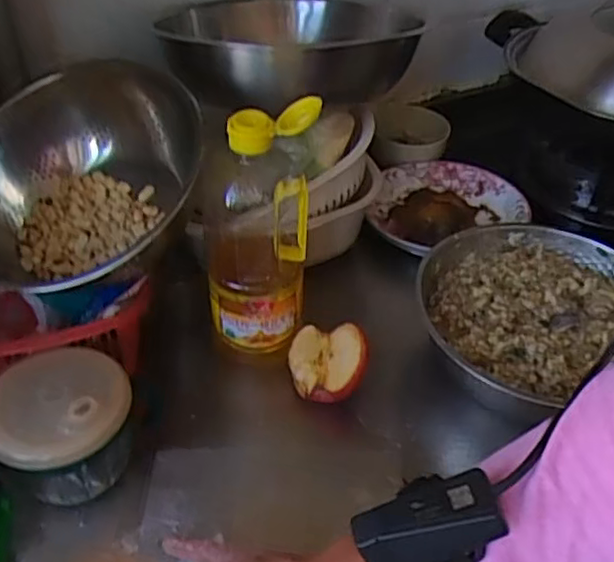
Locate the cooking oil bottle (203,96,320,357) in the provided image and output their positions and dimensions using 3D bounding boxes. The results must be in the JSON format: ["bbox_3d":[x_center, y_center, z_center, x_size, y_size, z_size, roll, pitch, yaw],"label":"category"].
[{"bbox_3d":[-0.045,-0.052,0.572,0.088,0.225,0.094,-5,42,-8],"label":"cooking oil bottle"}]

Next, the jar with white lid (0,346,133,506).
[{"bbox_3d":[-0.185,0.112,0.502,0.107,0.085,0.099,-27,49,-29],"label":"jar with white lid"}]

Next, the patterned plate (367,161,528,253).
[{"bbox_3d":[0.172,-0.088,0.799,0.185,0.026,0.177,1,41,-1],"label":"patterned plate"}]

